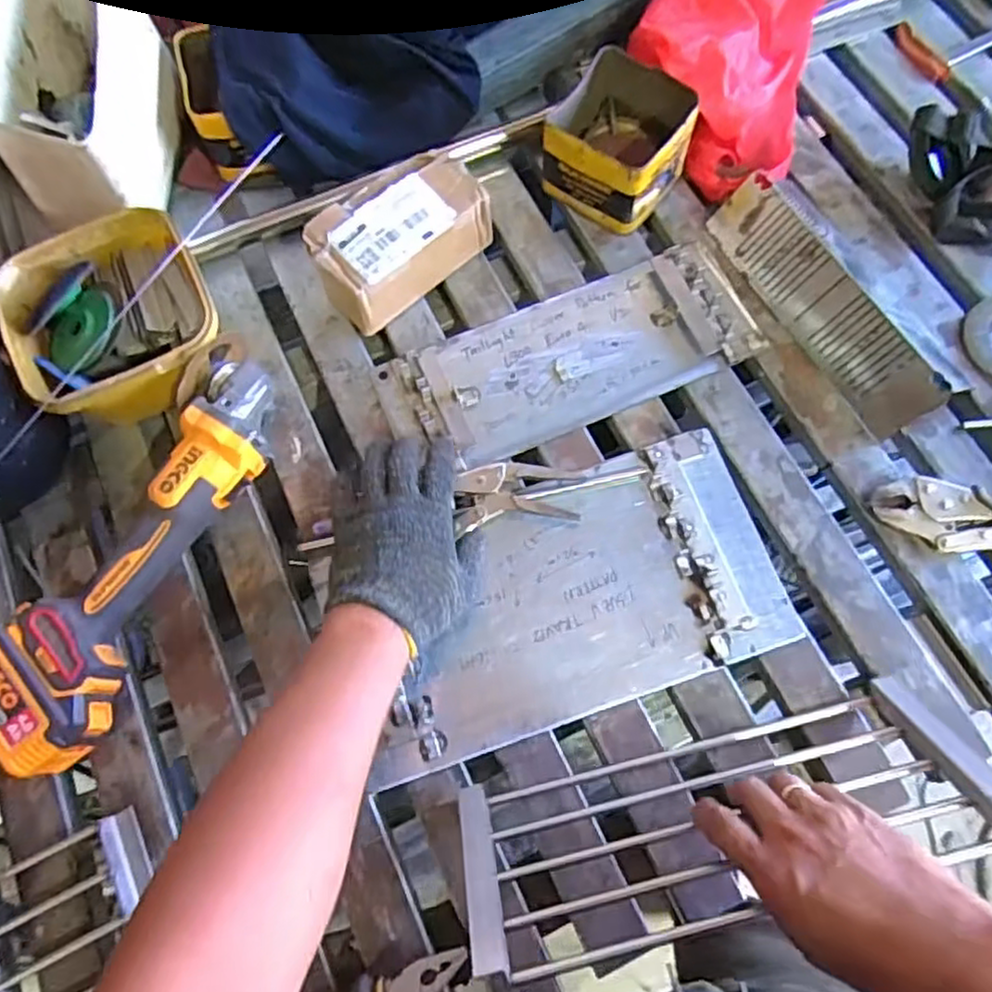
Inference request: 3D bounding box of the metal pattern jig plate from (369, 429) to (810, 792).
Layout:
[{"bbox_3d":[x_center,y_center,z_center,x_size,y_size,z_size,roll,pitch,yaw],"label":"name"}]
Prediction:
[{"bbox_3d":[0.064,0.087,0.605,0.346,0.009,0.190,-19,72,-3],"label":"metal pattern jig plate"}]

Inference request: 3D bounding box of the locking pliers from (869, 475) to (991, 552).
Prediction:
[{"bbox_3d":[0.432,0.022,0.598,0.202,0.034,0.056,13,73,7],"label":"locking pliers"}]

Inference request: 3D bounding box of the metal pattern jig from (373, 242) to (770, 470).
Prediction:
[{"bbox_3d":[0.068,-0.134,0.674,0.342,0.018,0.131,-21,73,-4],"label":"metal pattern jig"}]

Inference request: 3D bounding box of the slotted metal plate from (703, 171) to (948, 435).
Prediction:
[{"bbox_3d":[0.305,-0.184,0.666,0.011,0.068,0.277,-17,69,-43],"label":"slotted metal plate"}]

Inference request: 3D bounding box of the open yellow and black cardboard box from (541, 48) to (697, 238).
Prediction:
[{"bbox_3d":[0.120,-0.351,0.709,0.125,0.084,0.126,34,77,12],"label":"open yellow and black cardboard box"}]

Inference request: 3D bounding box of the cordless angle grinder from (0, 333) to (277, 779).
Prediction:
[{"bbox_3d":[-0.291,0.039,0.598,0.106,0.087,0.361,28,74,11],"label":"cordless angle grinder"}]

